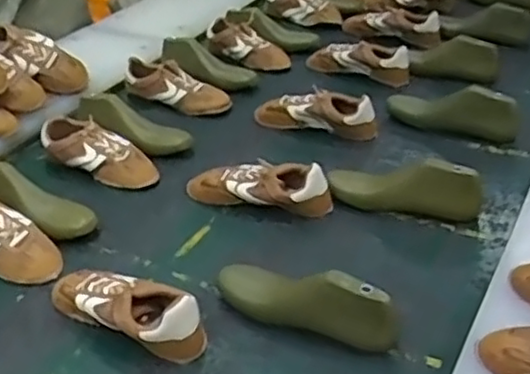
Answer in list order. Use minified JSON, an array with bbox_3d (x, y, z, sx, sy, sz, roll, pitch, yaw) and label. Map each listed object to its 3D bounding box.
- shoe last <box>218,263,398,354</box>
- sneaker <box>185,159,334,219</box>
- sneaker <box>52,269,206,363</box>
[{"bbox_3d":[0.046,0.147,0.856,0.233,0.086,0.072,19,39,30],"label":"shoe last"},{"bbox_3d":[-0.014,0.001,1.095,0.235,0.073,0.072,5,34,12],"label":"sneaker"},{"bbox_3d":[-0.173,0.153,0.856,0.213,0.070,0.075,15,37,26],"label":"sneaker"}]

